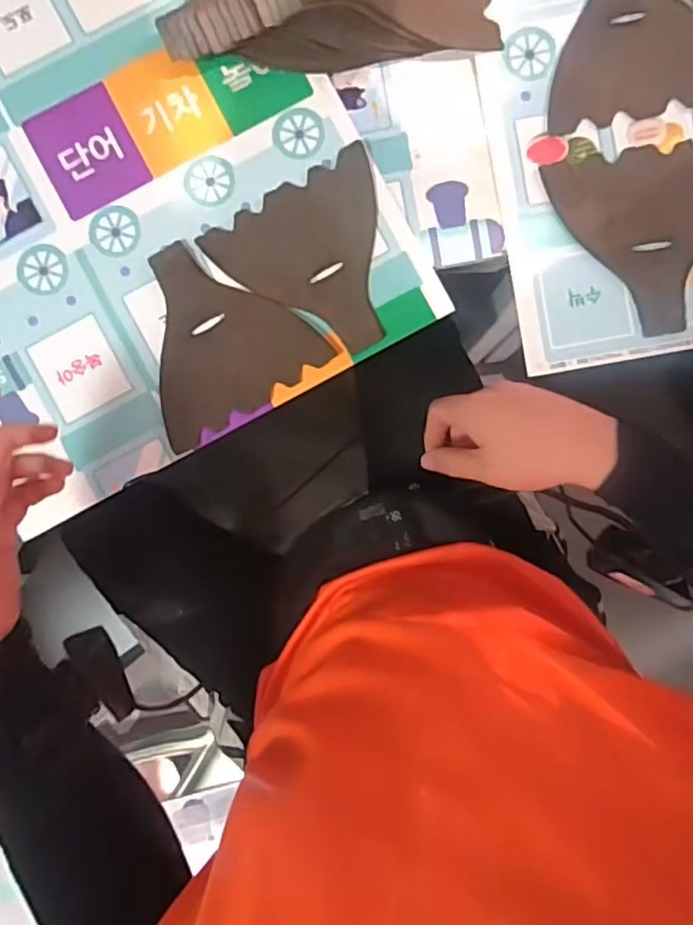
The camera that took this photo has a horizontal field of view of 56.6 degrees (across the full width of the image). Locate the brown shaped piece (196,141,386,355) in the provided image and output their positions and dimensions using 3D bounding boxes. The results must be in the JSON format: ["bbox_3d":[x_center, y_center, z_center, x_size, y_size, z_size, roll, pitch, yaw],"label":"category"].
[{"bbox_3d":[-0.019,-0.153,0.503,0.139,0.004,0.141,-29,89,1],"label":"brown shaped piece"}]

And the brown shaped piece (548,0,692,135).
[{"bbox_3d":[0.220,-0.335,0.494,0.141,0.007,0.141,-9,92,1],"label":"brown shaped piece"}]

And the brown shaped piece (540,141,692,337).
[{"bbox_3d":[0.236,-0.171,0.495,0.142,0.004,0.141,-8,89,2],"label":"brown shaped piece"}]

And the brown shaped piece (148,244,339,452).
[{"bbox_3d":[-0.104,-0.104,0.506,0.139,0.006,0.139,-30,89,1],"label":"brown shaped piece"}]

